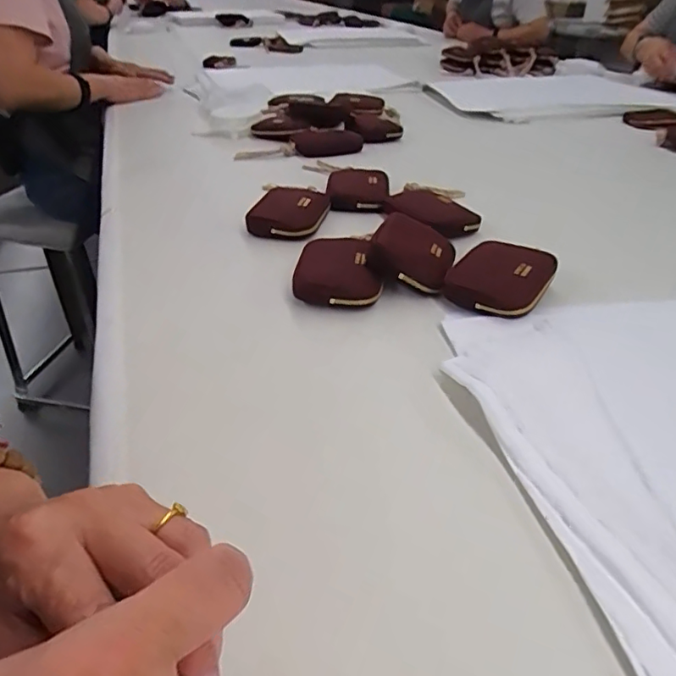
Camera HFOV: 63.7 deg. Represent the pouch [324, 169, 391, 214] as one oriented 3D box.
[{"bbox_3d":[0.026,-0.195,0.710,0.077,0.028,0.107,2,35,2],"label":"pouch"}]

